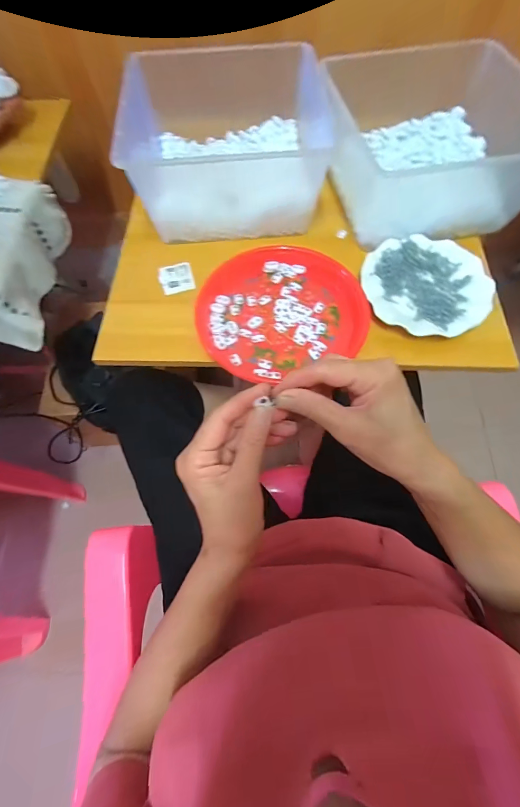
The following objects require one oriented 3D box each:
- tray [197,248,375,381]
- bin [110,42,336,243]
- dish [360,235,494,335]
[{"bbox_3d":[0.024,-0.152,0.513,0.236,0.019,0.236,-1,67,1],"label":"tray"},{"bbox_3d":[-0.046,-0.403,0.549,0.293,0.156,0.238,-3,67,0],"label":"bin"},{"bbox_3d":[0.252,-0.183,0.517,0.173,0.018,0.183,-35,70,-13],"label":"dish"}]

